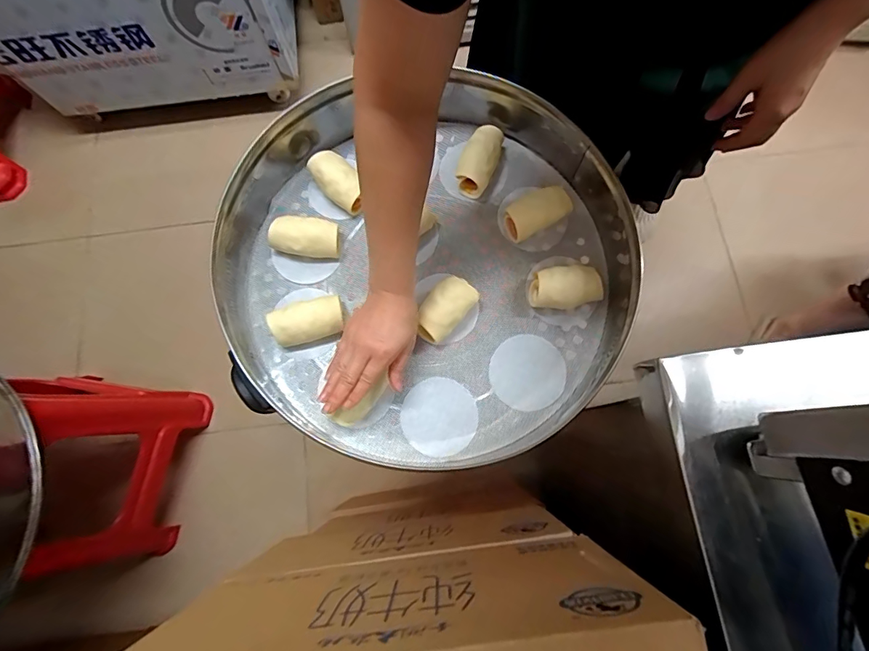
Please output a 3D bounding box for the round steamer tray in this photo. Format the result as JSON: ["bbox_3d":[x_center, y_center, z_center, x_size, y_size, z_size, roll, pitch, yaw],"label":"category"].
[{"bbox_3d":[-0.008,-0.096,0.574,0.525,0.108,0.526,0,76,1],"label":"round steamer tray"}]

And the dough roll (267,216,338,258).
[{"bbox_3d":[-0.179,-0.124,0.604,0.094,0.043,0.054,4,76,2],"label":"dough roll"}]

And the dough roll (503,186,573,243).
[{"bbox_3d":[0.141,-0.154,0.599,0.094,0.046,0.050,-28,77,-6],"label":"dough roll"}]

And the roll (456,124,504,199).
[{"bbox_3d":[0.066,-0.242,0.632,0.050,0.049,0.099,20,77,6],"label":"roll"}]

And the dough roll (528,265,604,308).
[{"bbox_3d":[0.175,-0.050,0.578,0.089,0.046,0.053,-9,76,-1],"label":"dough roll"}]

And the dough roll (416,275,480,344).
[{"bbox_3d":[0.013,-0.022,0.574,0.055,0.040,0.095,40,80,10],"label":"dough roll"}]

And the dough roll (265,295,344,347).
[{"bbox_3d":[-0.171,-0.008,0.580,0.096,0.049,0.066,-7,76,-1],"label":"dough roll"}]

